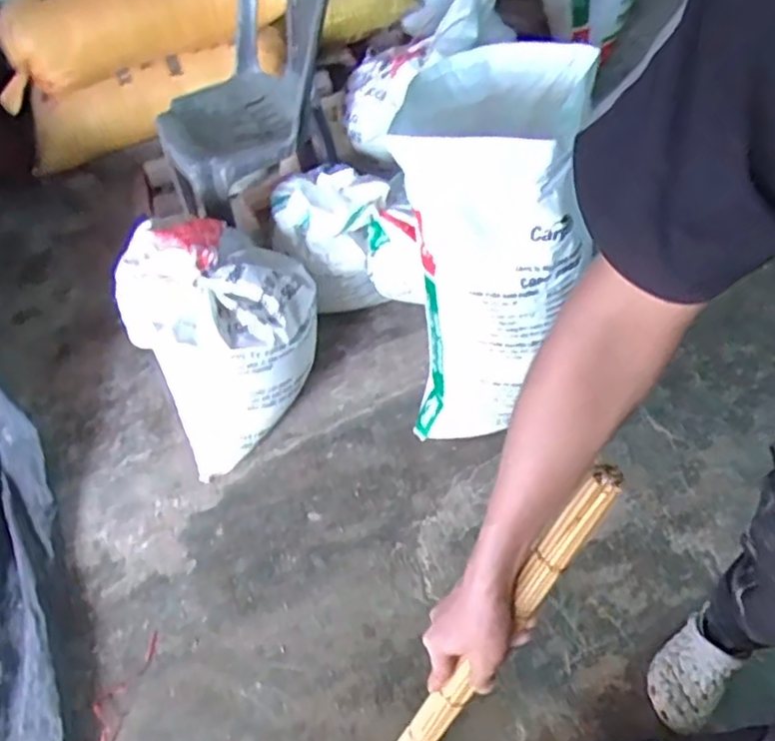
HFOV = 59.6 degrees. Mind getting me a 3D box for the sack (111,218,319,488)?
[{"bbox_3d":[-0.364,-0.095,1.572,0.417,0.410,0.380,-29,56,-14],"label":"sack"}]

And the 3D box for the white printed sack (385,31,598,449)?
[{"bbox_3d":[0.209,-0.217,1.374,0.313,0.761,0.359,9,56,13],"label":"white printed sack"}]

